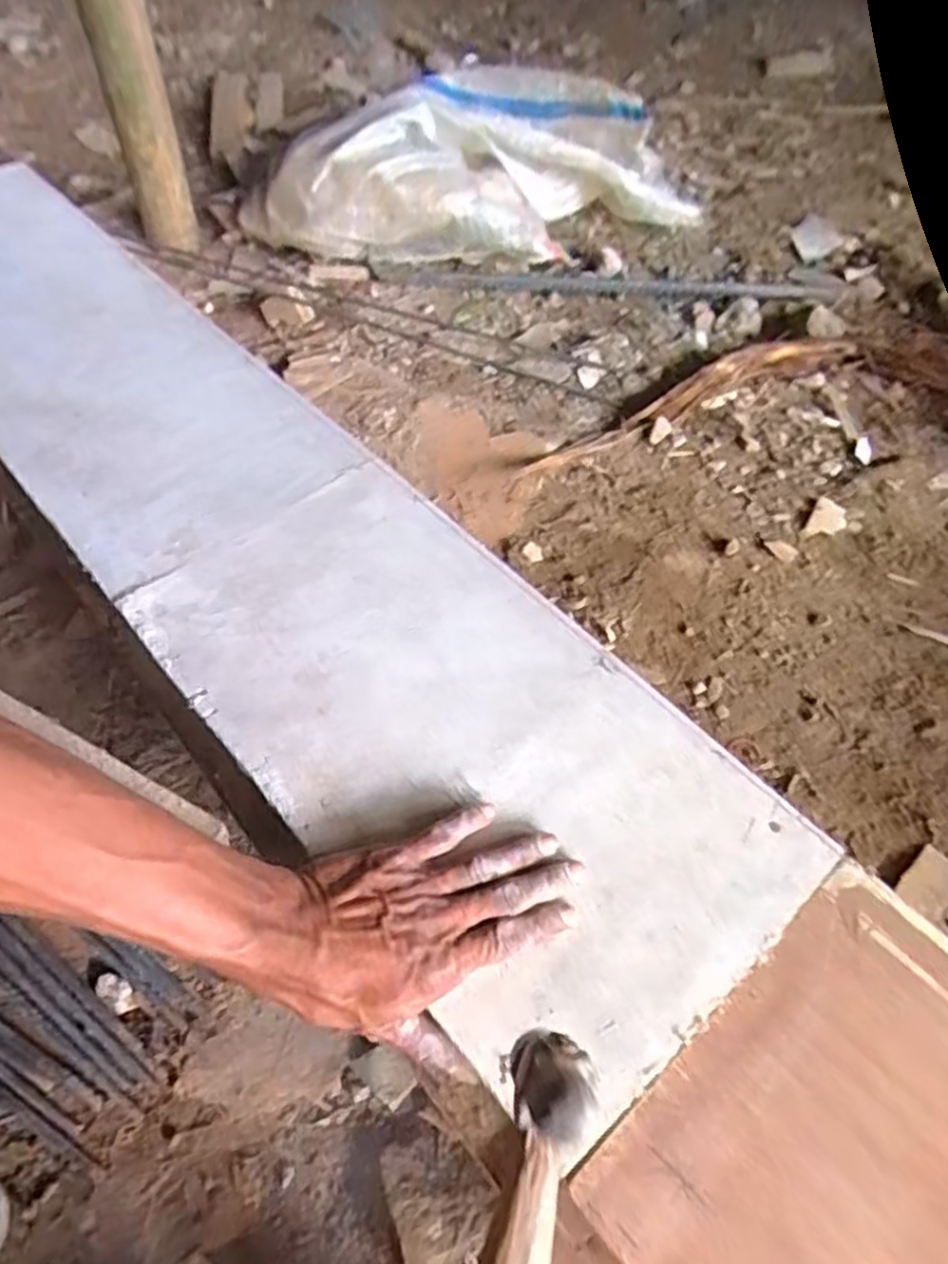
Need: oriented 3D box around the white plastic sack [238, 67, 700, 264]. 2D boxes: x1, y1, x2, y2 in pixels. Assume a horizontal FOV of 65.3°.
[{"bbox_3d":[0.010,-0.735,1.181,0.682,0.235,0.364,-28,57,-20],"label":"white plastic sack"}]

